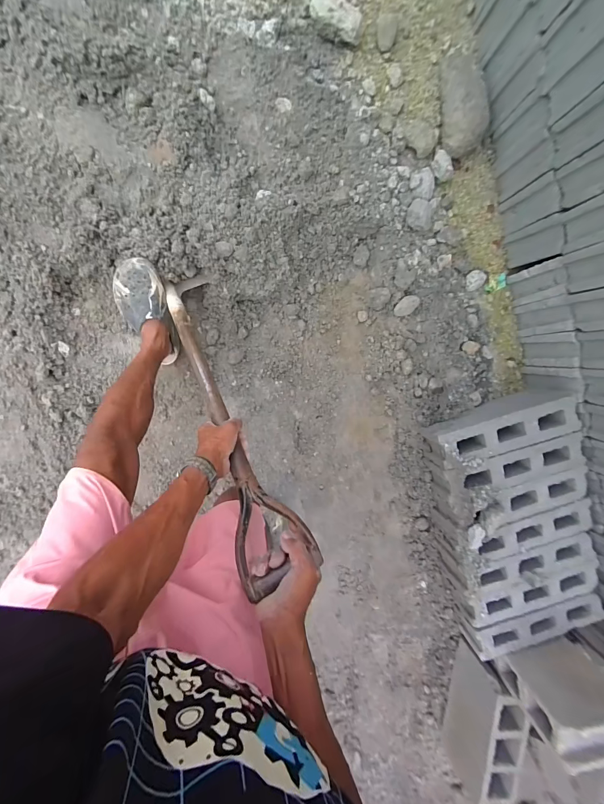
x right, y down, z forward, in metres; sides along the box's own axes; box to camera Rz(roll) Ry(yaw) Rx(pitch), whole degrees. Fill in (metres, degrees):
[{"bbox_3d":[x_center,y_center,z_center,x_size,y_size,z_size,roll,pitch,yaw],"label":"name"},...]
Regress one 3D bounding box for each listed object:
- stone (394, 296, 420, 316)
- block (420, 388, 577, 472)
[{"bbox_3d":[0.309,-0.282,0.952,0.082,0.027,0.048,-26,99,-3],"label":"stone"},{"bbox_3d":[0.556,0.071,0.945,0.405,0.177,0.110,-18,98,-4],"label":"block"}]

